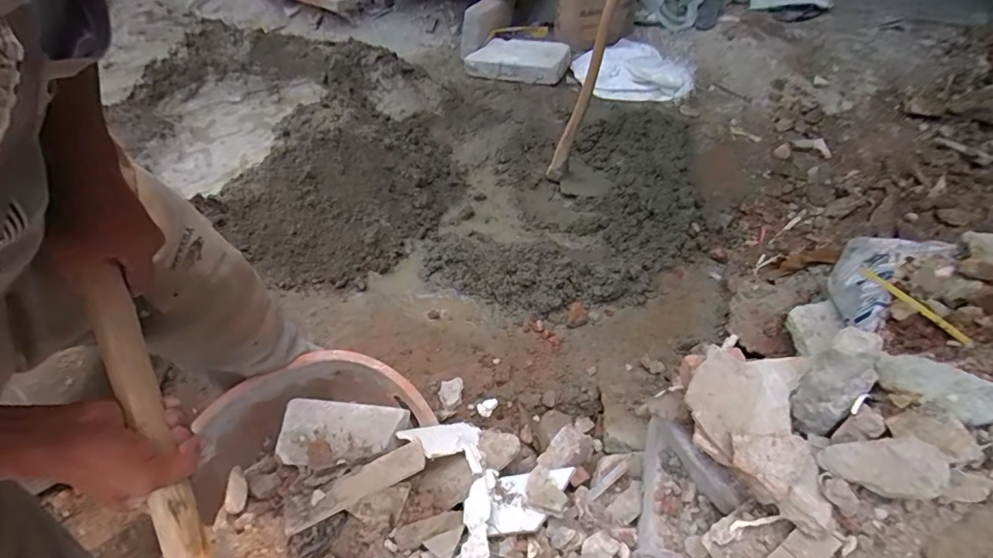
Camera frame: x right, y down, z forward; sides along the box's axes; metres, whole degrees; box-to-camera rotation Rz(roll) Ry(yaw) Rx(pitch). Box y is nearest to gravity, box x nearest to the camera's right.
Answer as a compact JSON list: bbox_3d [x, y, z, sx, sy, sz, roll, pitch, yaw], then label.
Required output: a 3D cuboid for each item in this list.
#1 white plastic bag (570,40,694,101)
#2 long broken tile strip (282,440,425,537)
[{"bbox_3d":[0.476,-0.725,1.703,0.399,0.115,0.222,30,54,27],"label":"white plastic bag"},{"bbox_3d":[-0.210,0.309,0.727,0.212,0.015,0.050,-21,49,-18],"label":"long broken tile strip"}]

